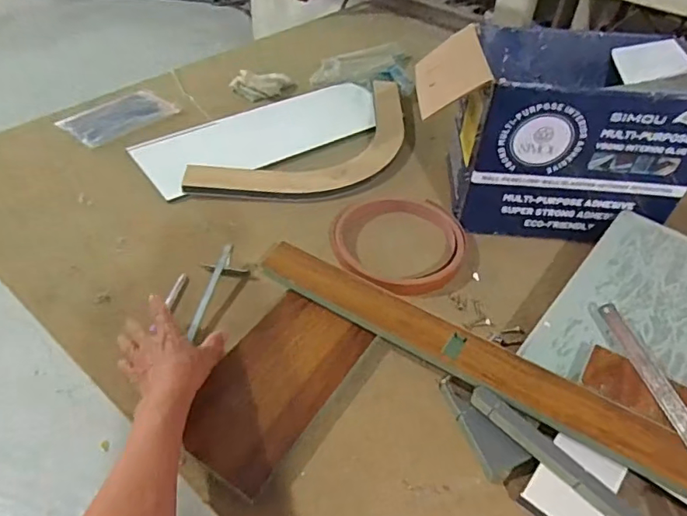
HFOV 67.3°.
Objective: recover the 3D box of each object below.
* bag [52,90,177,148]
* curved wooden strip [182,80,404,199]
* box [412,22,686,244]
[{"bbox_3d":[-0.410,-0.260,0.932,0.132,0.014,0.180,30,50,24],"label":"bag"},{"bbox_3d":[-0.029,-0.186,0.879,0.465,0.034,0.182,-31,54,-31],"label":"curved wooden strip"},{"bbox_3d":[0.292,-0.185,0.770,0.363,0.234,0.198,3,44,-2],"label":"box"}]

